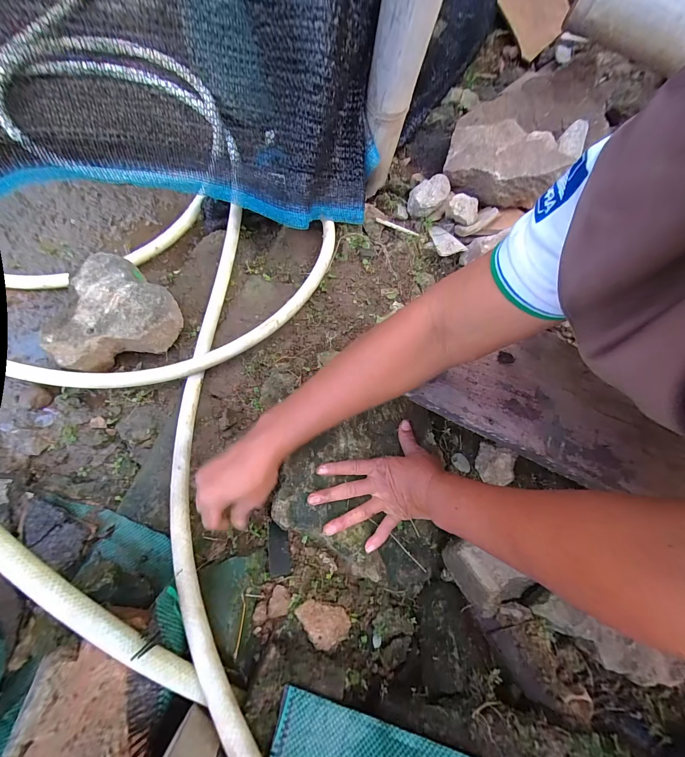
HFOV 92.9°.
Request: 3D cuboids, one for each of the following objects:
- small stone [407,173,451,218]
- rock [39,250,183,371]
[{"bbox_3d":[0.148,-0.314,0.564,0.056,0.055,0.049,-34,79,-19],"label":"small stone"},{"bbox_3d":[-0.327,-0.099,0.464,0.165,0.063,0.160,3,70,-8],"label":"rock"}]

